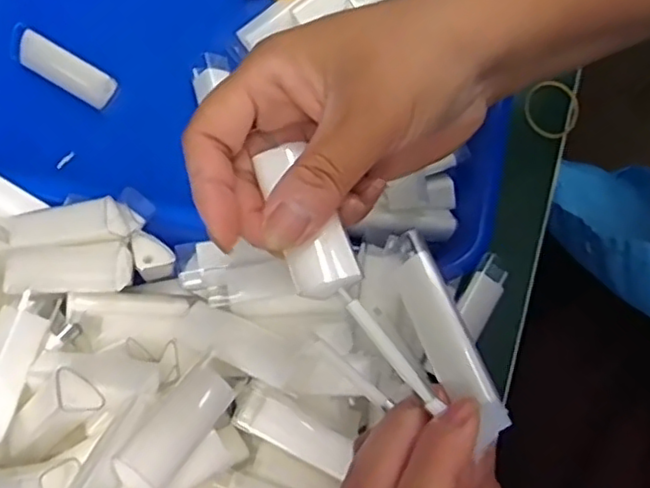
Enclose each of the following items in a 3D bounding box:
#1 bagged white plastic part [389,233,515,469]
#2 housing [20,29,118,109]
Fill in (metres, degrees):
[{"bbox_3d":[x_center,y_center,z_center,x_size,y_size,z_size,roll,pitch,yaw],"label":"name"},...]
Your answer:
[{"bbox_3d":[0.040,0.030,0.220,0.016,0.013,0.070,-22,67,-5],"label":"bagged white plastic part"},{"bbox_3d":[-0.149,-0.100,0.368,0.057,0.016,0.019,30,79,5],"label":"housing"}]

